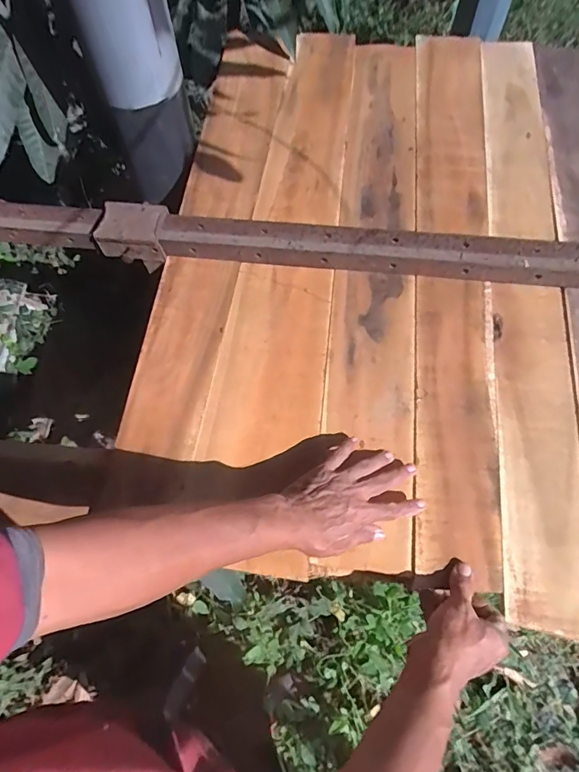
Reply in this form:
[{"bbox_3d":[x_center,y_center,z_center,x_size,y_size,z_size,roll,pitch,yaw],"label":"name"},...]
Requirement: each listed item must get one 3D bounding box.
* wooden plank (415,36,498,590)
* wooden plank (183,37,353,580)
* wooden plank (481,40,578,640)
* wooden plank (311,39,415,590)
[{"bbox_3d":[0.260,-0.239,0.729,0.112,0.017,1.012,6,65,5],"label":"wooden plank"},{"bbox_3d":[0.005,-0.241,0.750,0.156,0.024,1.012,6,67,5],"label":"wooden plank"},{"bbox_3d":[0.353,-0.198,0.696,0.100,0.015,1.009,7,65,6],"label":"wooden plank"},{"bbox_3d":[0.139,-0.232,0.738,0.116,0.028,0.999,5,66,5],"label":"wooden plank"}]

